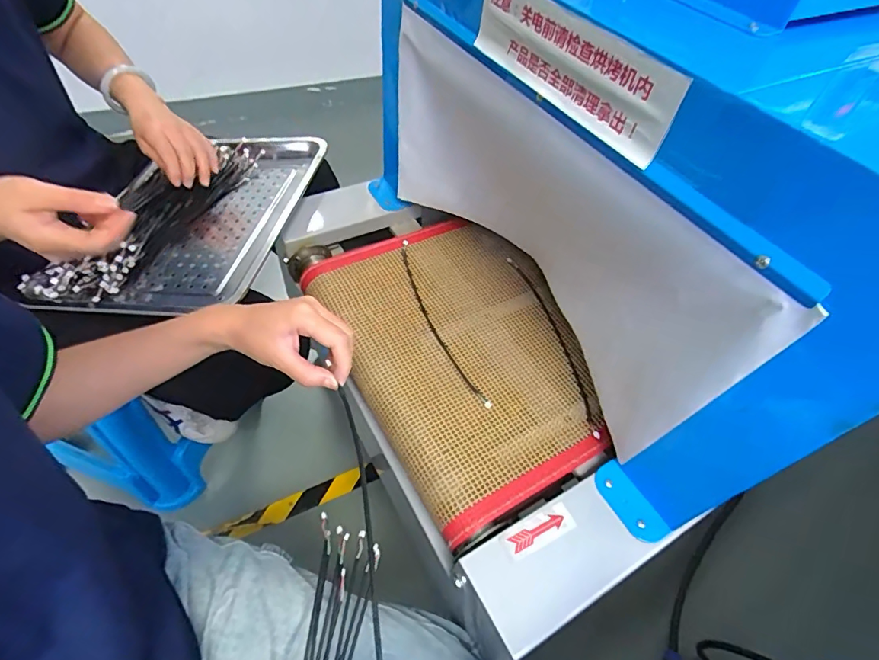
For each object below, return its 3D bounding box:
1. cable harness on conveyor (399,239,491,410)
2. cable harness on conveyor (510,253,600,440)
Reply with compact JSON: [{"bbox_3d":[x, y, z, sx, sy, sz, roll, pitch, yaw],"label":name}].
[{"bbox_3d":[-0.006,-0.016,0.581,0.025,0.004,0.274,-19,57,-13],"label":"cable harness on conveyor"},{"bbox_3d":[0.145,0.011,0.580,0.027,0.016,0.271,-13,56,-9],"label":"cable harness on conveyor"}]

